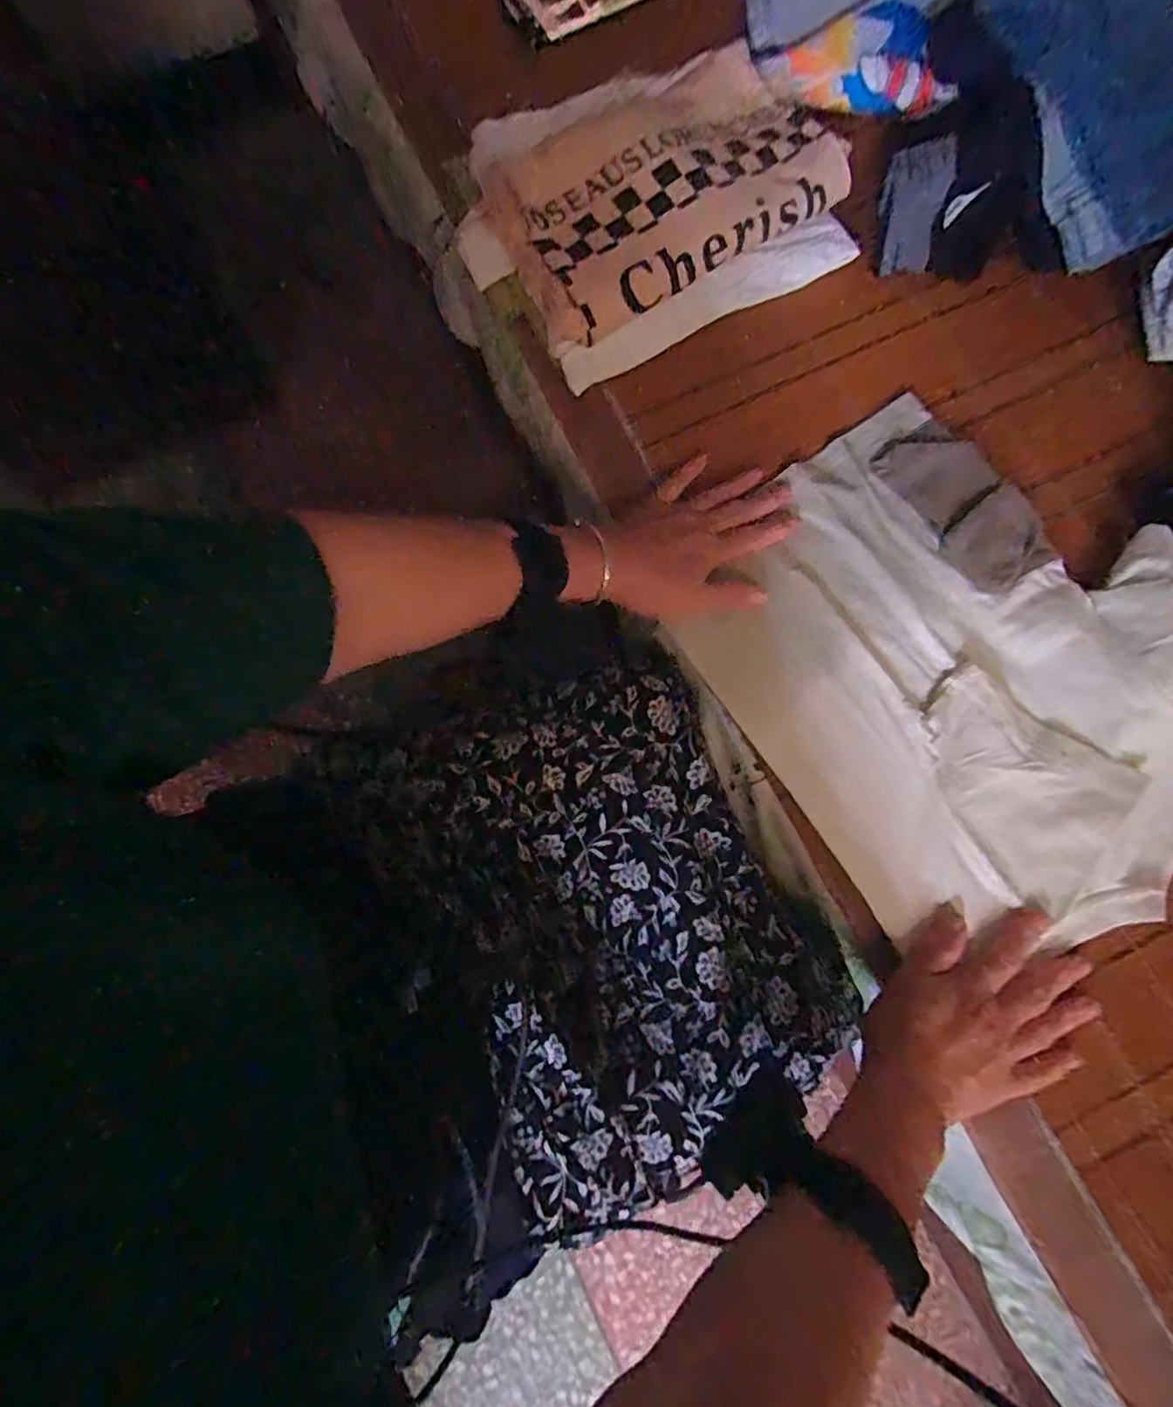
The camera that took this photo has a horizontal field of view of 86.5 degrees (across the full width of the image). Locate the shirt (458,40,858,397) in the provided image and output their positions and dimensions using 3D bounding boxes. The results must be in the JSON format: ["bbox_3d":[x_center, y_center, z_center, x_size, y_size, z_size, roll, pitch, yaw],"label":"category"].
[{"bbox_3d":[0.057,-0.424,0.522,0.316,0.058,0.228,-28,82,-8],"label":"shirt"}]

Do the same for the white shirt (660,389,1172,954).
[{"bbox_3d":[0.275,-0.025,0.462,0.314,0.037,0.392,-33,80,-6],"label":"white shirt"}]

